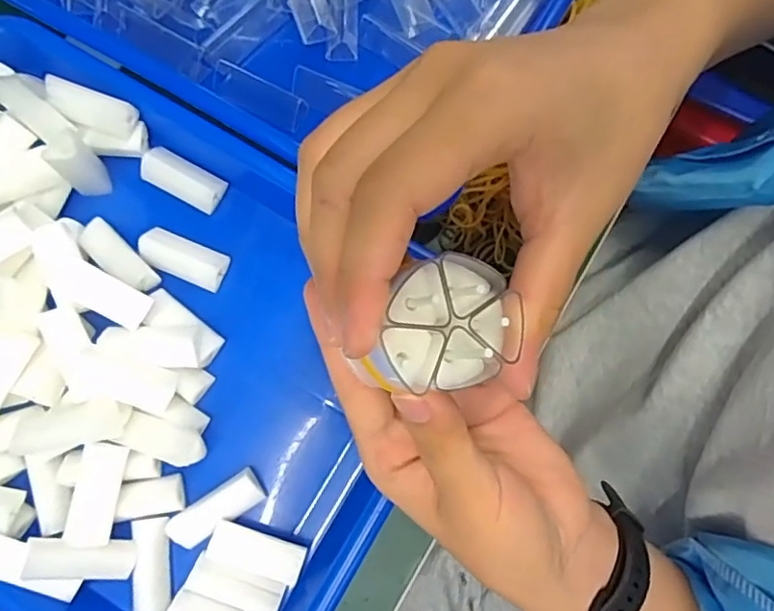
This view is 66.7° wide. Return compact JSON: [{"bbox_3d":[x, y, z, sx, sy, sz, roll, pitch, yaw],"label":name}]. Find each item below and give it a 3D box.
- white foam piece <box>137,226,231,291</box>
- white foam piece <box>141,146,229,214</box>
[{"bbox_3d":[-0.110,-0.026,0.319,0.045,0.014,0.022,21,78,4],"label":"white foam piece"},{"bbox_3d":[-0.114,-0.071,0.329,0.046,0.011,0.021,28,79,5],"label":"white foam piece"}]

